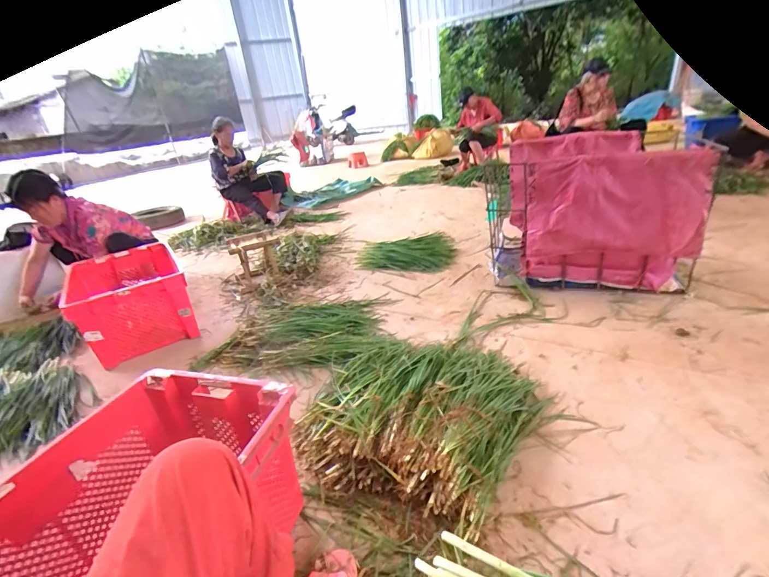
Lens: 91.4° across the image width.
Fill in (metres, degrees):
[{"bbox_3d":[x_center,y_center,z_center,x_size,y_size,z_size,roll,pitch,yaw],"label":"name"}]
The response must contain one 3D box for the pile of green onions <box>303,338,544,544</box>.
[{"bbox_3d":[0.097,0.311,1.078,0.597,0.113,0.630,-6,26,3],"label":"pile of green onions"}]

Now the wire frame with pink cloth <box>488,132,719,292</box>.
[{"bbox_3d":[0.893,-0.355,1.700,0.767,0.546,0.666,1,27,16],"label":"wire frame with pink cloth"}]

